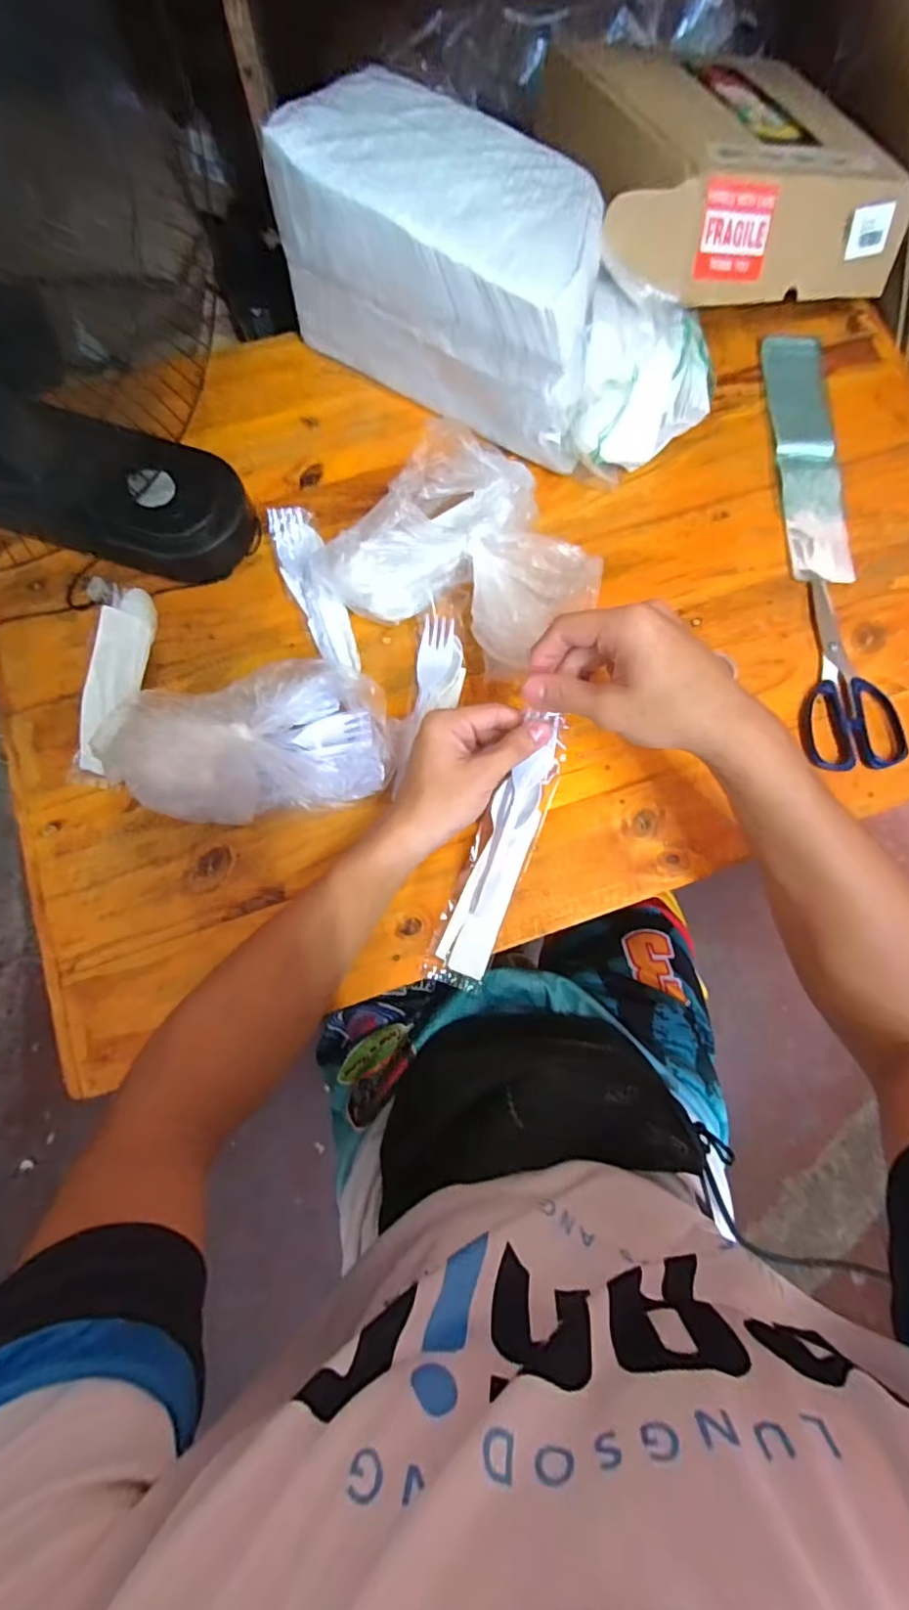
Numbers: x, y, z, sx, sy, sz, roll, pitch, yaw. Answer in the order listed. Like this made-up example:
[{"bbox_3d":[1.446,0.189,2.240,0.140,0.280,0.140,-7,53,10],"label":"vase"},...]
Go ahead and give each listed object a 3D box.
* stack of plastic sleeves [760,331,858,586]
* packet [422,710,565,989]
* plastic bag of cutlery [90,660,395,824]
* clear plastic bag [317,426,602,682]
[{"bbox_3d":[0.322,-0.320,0.505,0.056,0.009,0.251,1,79,-1],"label":"stack of plastic sleeves"},{"bbox_3d":[0.033,0.039,0.404,0.044,0.021,0.200,23,96,3],"label":"packet"},{"bbox_3d":[-0.140,-0.045,0.398,0.181,0.088,0.105,-14,79,-4],"label":"plastic bag of cutlery"},{"bbox_3d":[0.014,-0.190,0.435,0.170,0.082,0.155,35,80,6],"label":"clear plastic bag"}]

